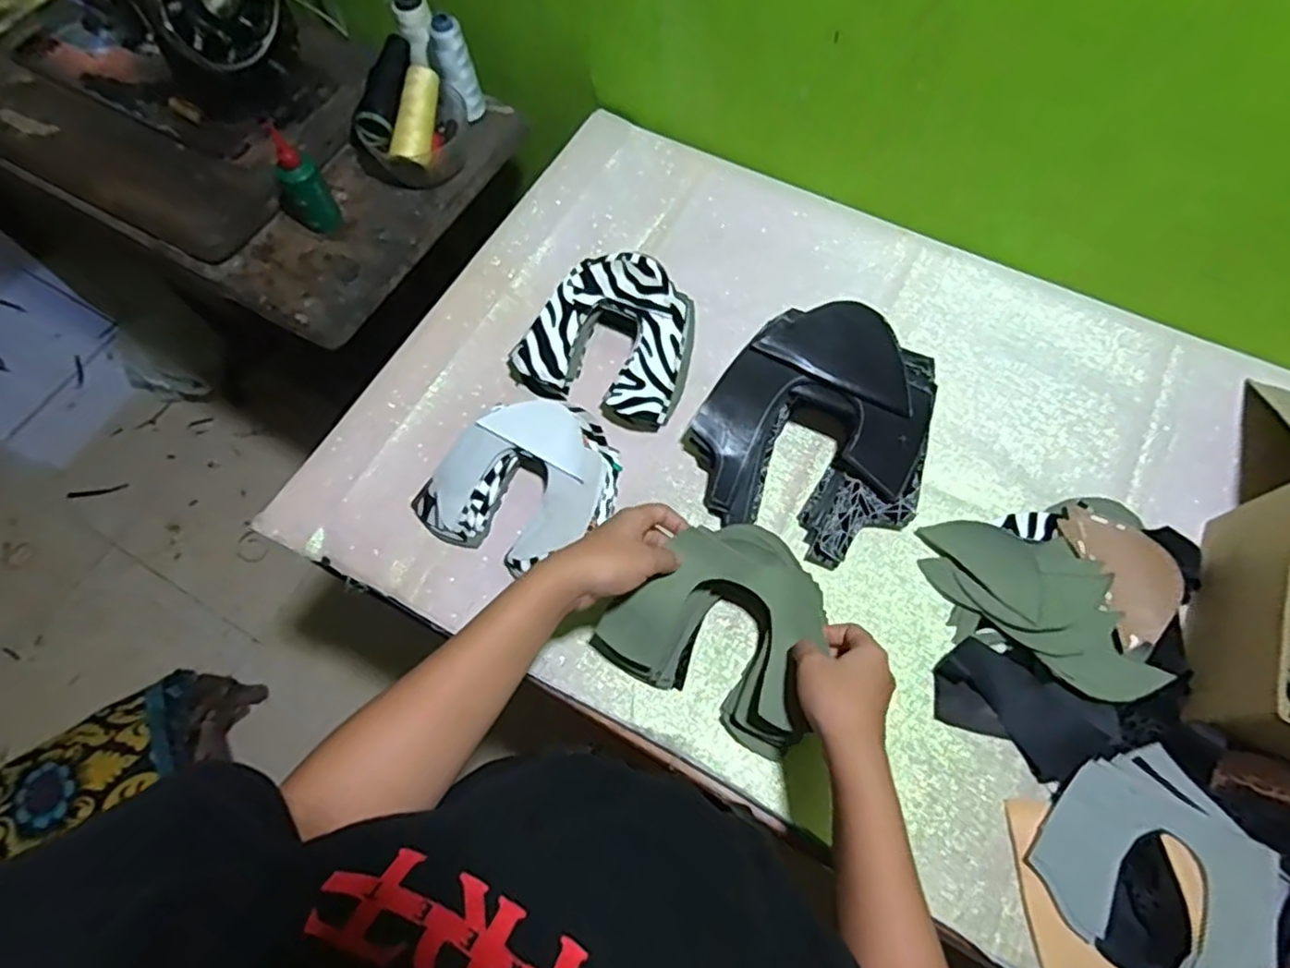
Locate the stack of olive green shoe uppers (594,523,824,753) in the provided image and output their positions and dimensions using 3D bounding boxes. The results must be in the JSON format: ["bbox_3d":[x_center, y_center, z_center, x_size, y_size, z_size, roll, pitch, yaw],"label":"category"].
[{"bbox_3d":[0.067,0.109,0.553,0.167,0.064,0.148,28,70,13],"label":"stack of olive green shoe uppers"}]

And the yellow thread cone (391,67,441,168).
[{"bbox_3d":[-0.257,-0.413,0.769,0.038,0.037,0.112,8,86,5],"label":"yellow thread cone"}]

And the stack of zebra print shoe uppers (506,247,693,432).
[{"bbox_3d":[-0.036,-0.150,0.667,0.174,0.061,0.150,18,68,9],"label":"stack of zebra print shoe uppers"}]

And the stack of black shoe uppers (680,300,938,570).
[{"bbox_3d":[0.157,-0.057,0.596,0.211,0.103,0.222,39,73,16],"label":"stack of black shoe uppers"}]

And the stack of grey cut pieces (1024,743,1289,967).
[{"bbox_3d":[0.372,0.285,0.486,0.136,0.025,0.159,-36,70,-13],"label":"stack of grey cut pieces"}]

